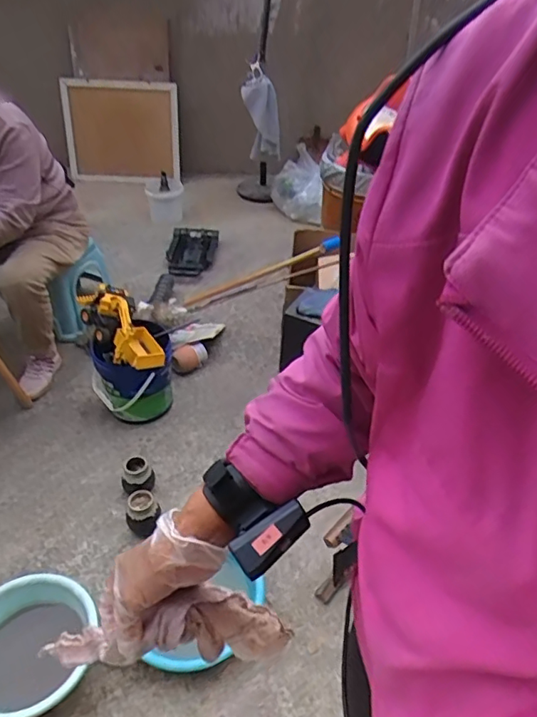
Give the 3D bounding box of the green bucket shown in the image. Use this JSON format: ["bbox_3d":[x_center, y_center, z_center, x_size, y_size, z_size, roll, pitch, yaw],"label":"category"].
[{"bbox_3d":[-0.451,0.059,1.873,0.273,0.289,0.229,-18,43,-22],"label":"green bucket"}]

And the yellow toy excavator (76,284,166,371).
[{"bbox_3d":[-0.490,-0.113,1.782,0.156,0.172,0.353,-23,47,-26],"label":"yellow toy excavator"}]

